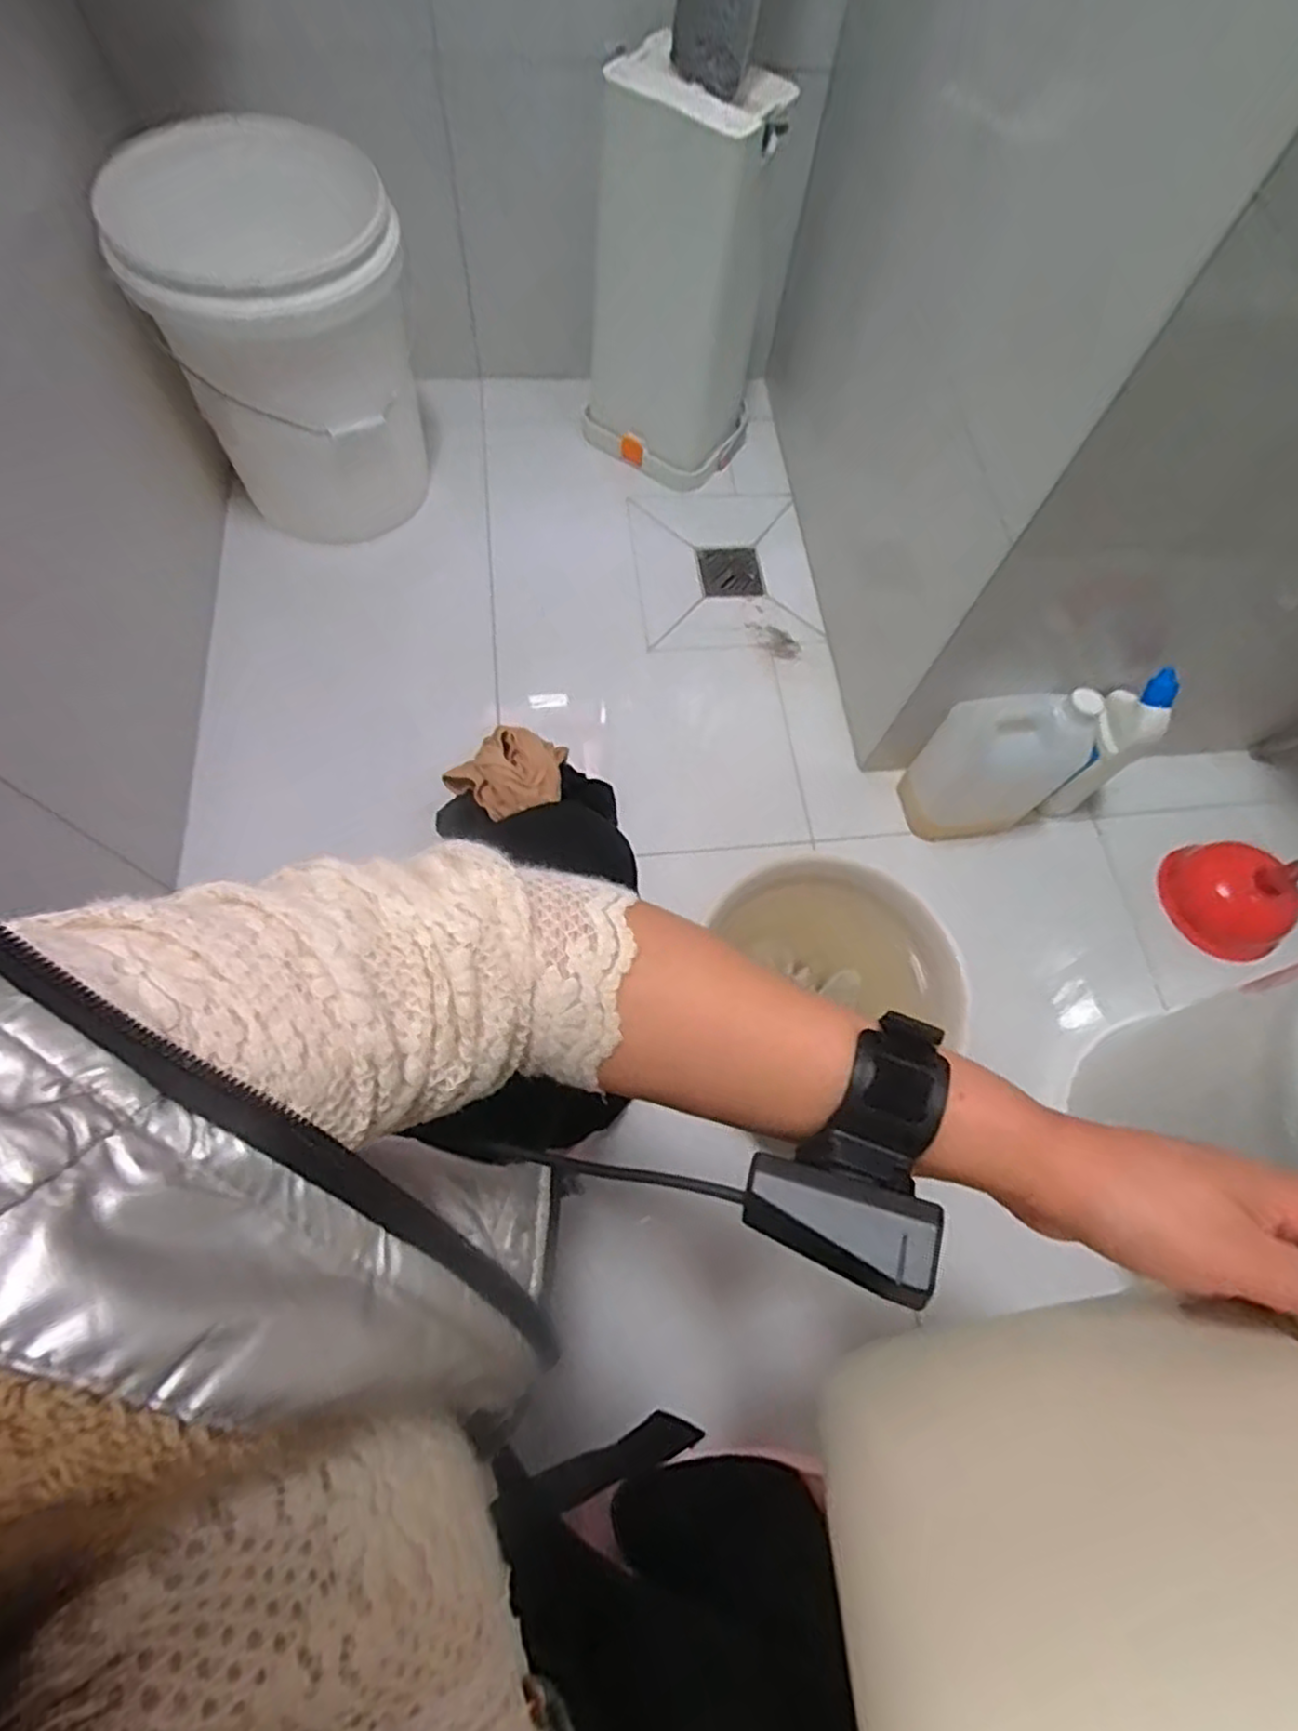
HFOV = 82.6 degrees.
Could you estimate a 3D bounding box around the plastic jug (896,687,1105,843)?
[{"bbox_3d":[0.420,-0.119,0.898,0.163,0.201,0.105,-3,68,-7],"label":"plastic jug"}]

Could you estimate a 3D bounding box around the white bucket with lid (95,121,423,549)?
[{"bbox_3d":[-0.435,-0.643,0.931,0.281,0.380,0.266,1,69,-2],"label":"white bucket with lid"}]

